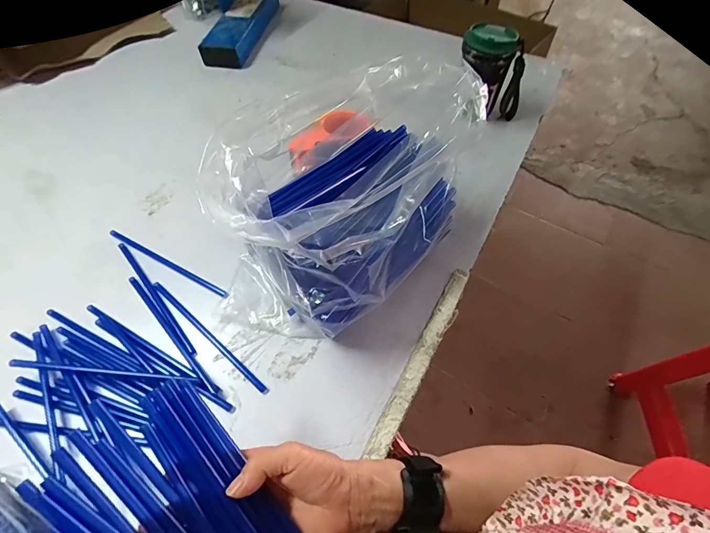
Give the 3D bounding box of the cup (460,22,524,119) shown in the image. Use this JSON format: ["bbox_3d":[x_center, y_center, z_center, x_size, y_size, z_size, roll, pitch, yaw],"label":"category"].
[{"bbox_3d":[0.233,-0.333,0.666,0.106,0.145,0.078,-5,57,-3],"label":"cup"}]

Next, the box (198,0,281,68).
[{"bbox_3d":[-0.252,-0.563,0.882,0.090,0.053,0.306,10,57,6],"label":"box"}]

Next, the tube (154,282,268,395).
[{"bbox_3d":[-0.187,0.084,0.482,0.219,0.004,0.008,36,63,21],"label":"tube"}]

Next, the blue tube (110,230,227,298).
[{"bbox_3d":[-0.265,-0.006,0.540,0.218,0.005,0.011,26,60,16],"label":"blue tube"}]

